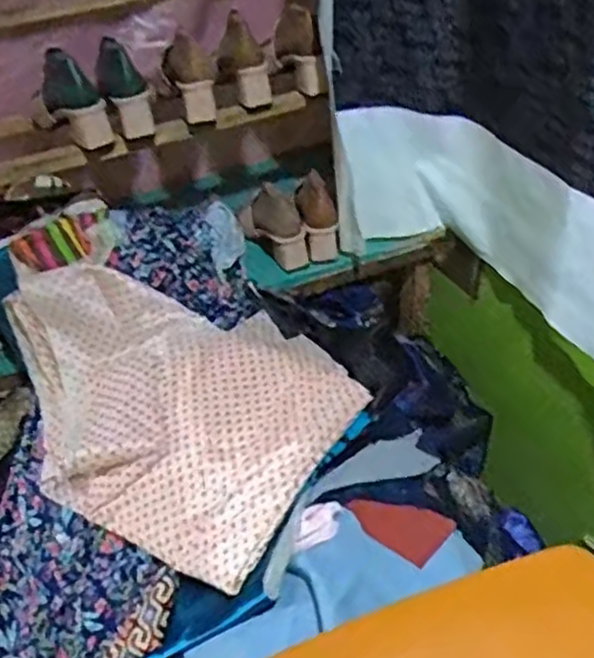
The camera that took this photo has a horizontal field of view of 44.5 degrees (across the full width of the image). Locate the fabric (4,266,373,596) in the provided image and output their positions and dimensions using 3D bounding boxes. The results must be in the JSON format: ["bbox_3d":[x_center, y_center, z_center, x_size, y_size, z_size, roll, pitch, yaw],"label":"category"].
[{"bbox_3d":[-0.161,0.078,0.972,0.468,0.182,0.348,21,48,29],"label":"fabric"}]

